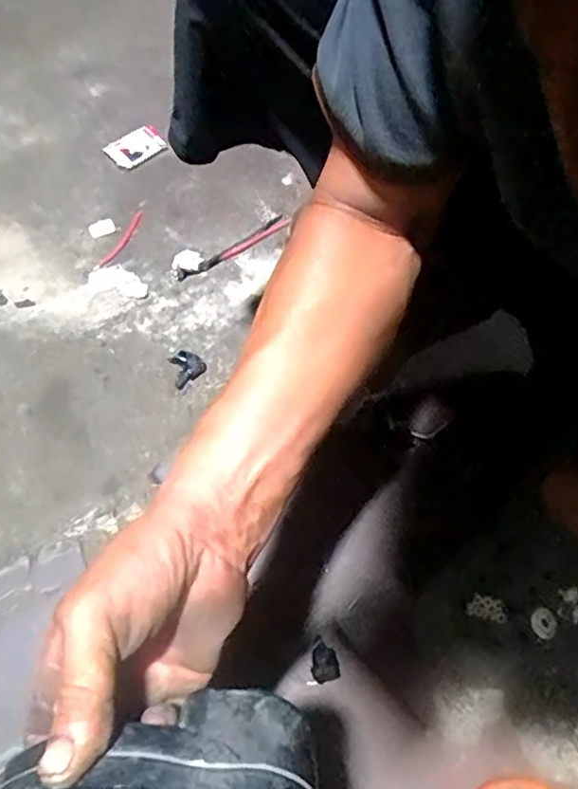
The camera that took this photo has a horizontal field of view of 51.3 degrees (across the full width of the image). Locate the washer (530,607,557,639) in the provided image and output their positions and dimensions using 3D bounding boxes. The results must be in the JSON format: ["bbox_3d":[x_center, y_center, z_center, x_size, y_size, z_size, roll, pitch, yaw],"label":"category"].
[{"bbox_3d":[0.198,0.177,0.467,0.020,0.006,0.020,-2,77,9],"label":"washer"}]

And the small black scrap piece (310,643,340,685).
[{"bbox_3d":[0.029,0.224,0.503,0.024,0.004,0.029,-14,66,-8],"label":"small black scrap piece"}]

